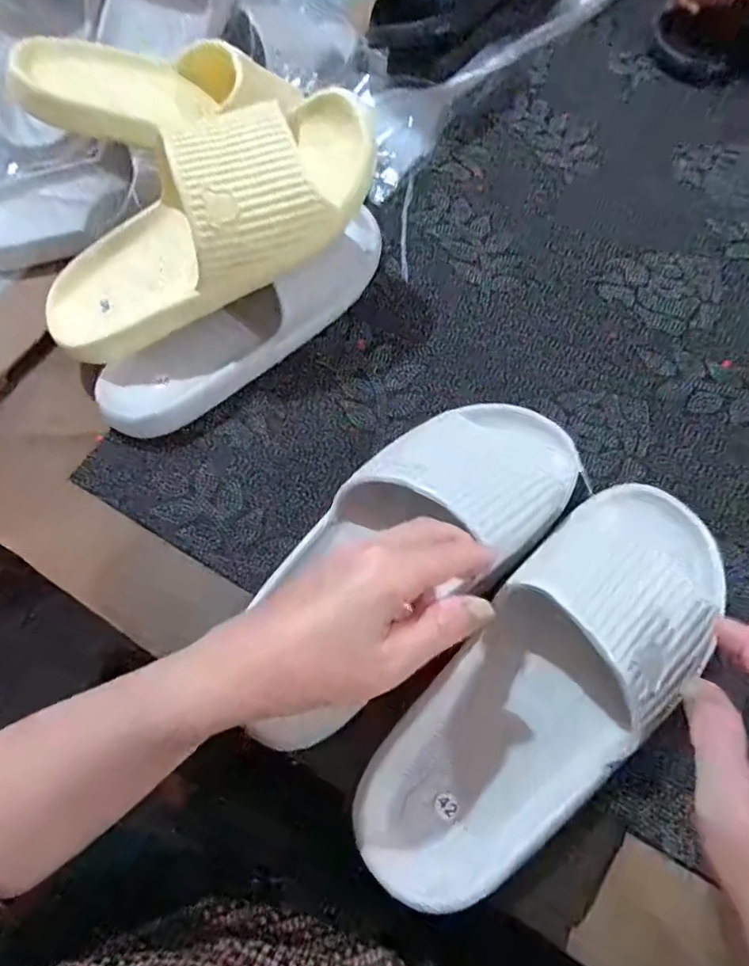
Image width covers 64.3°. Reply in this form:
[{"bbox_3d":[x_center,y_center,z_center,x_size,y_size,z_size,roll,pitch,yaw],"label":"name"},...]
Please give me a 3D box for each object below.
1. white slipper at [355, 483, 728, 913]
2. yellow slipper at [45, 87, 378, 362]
[{"bbox_3d":[0.101,0.105,0.326,0.098,0.066,0.264,39,79,22],"label":"white slipper"},{"bbox_3d":[-0.121,-0.182,0.409,0.254,0.085,0.092,-29,61,10],"label":"yellow slipper"}]

